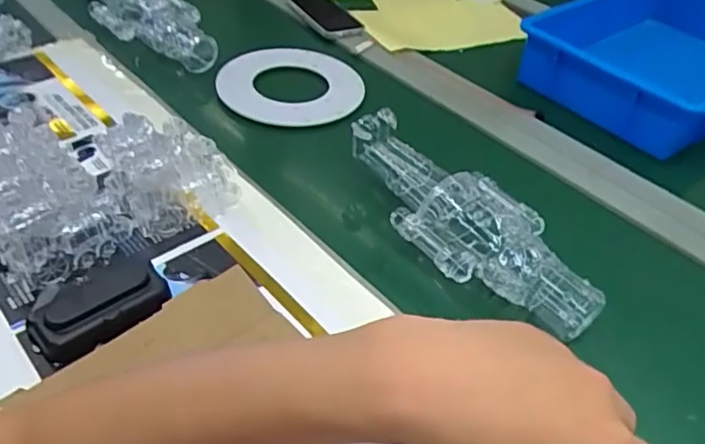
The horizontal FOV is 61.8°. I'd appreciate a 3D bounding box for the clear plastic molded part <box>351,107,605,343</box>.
[{"bbox_3d":[0.111,-0.003,0.579,0.119,0.068,0.294,-26,53,-30],"label":"clear plastic molded part"}]

